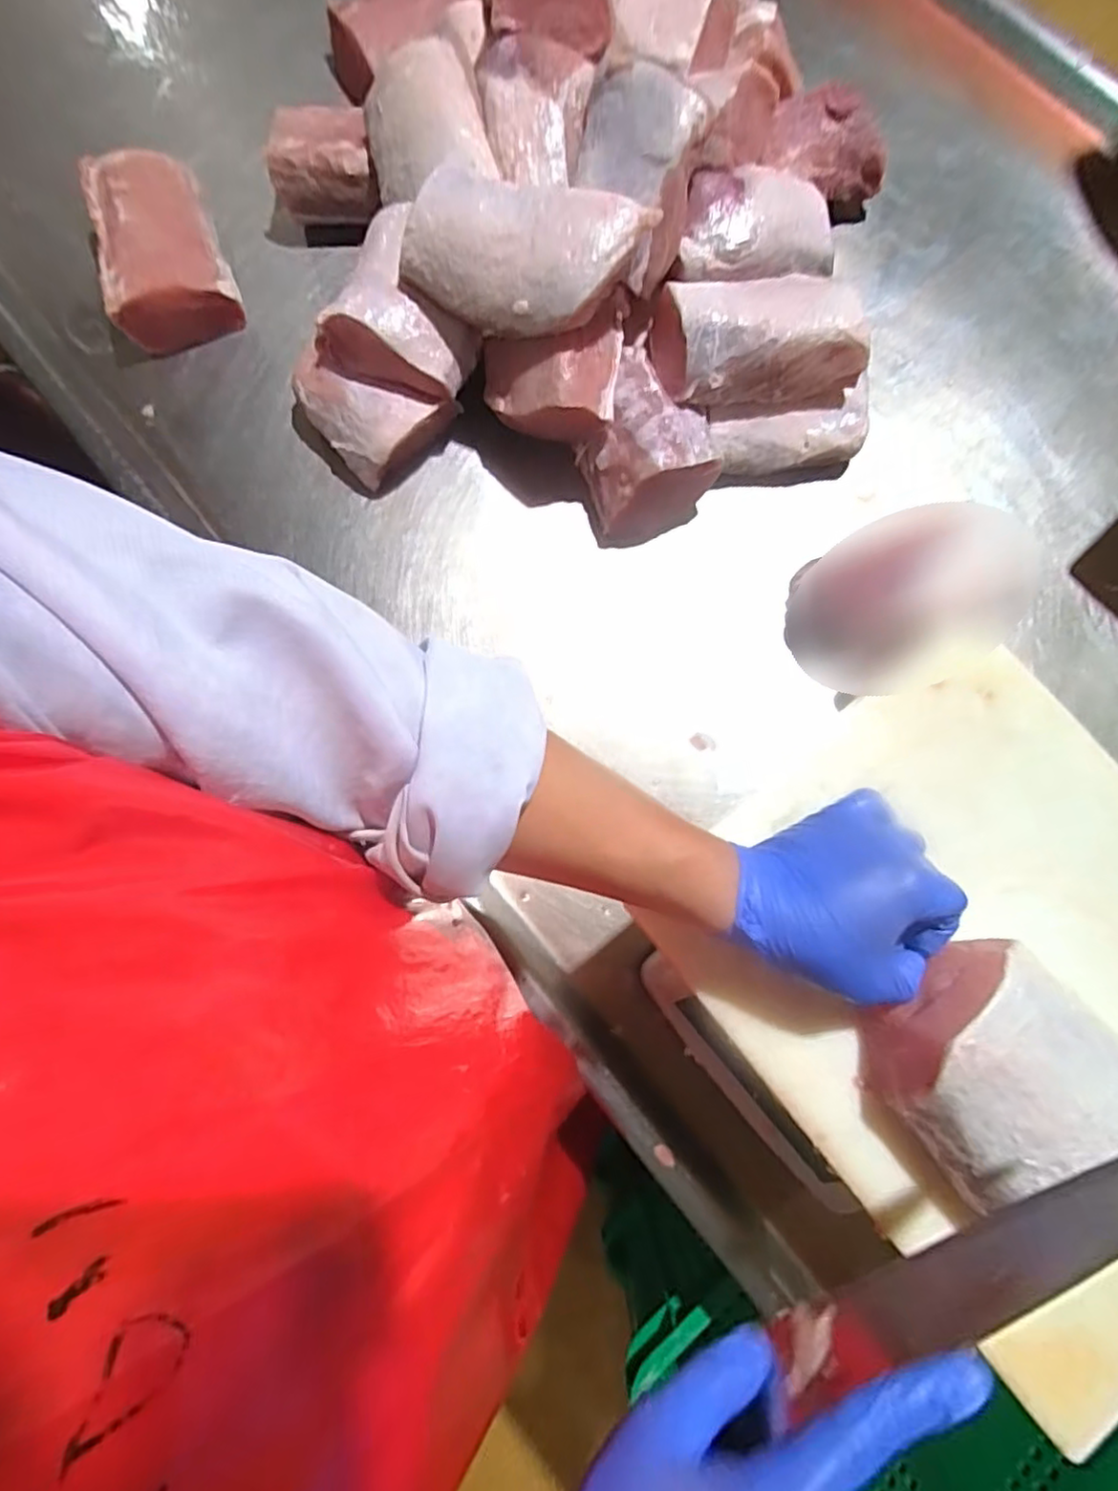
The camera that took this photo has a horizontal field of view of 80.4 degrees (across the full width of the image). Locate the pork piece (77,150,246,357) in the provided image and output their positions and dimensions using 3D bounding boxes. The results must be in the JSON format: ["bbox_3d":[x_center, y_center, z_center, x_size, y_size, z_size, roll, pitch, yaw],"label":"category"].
[{"bbox_3d":[-0.411,-0.515,0.695,0.119,0.081,0.181,-16,79,-4],"label":"pork piece"}]

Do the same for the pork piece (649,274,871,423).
[{"bbox_3d":[0.188,-0.383,0.619,0.196,0.063,0.118,-9,78,-3],"label":"pork piece"}]

